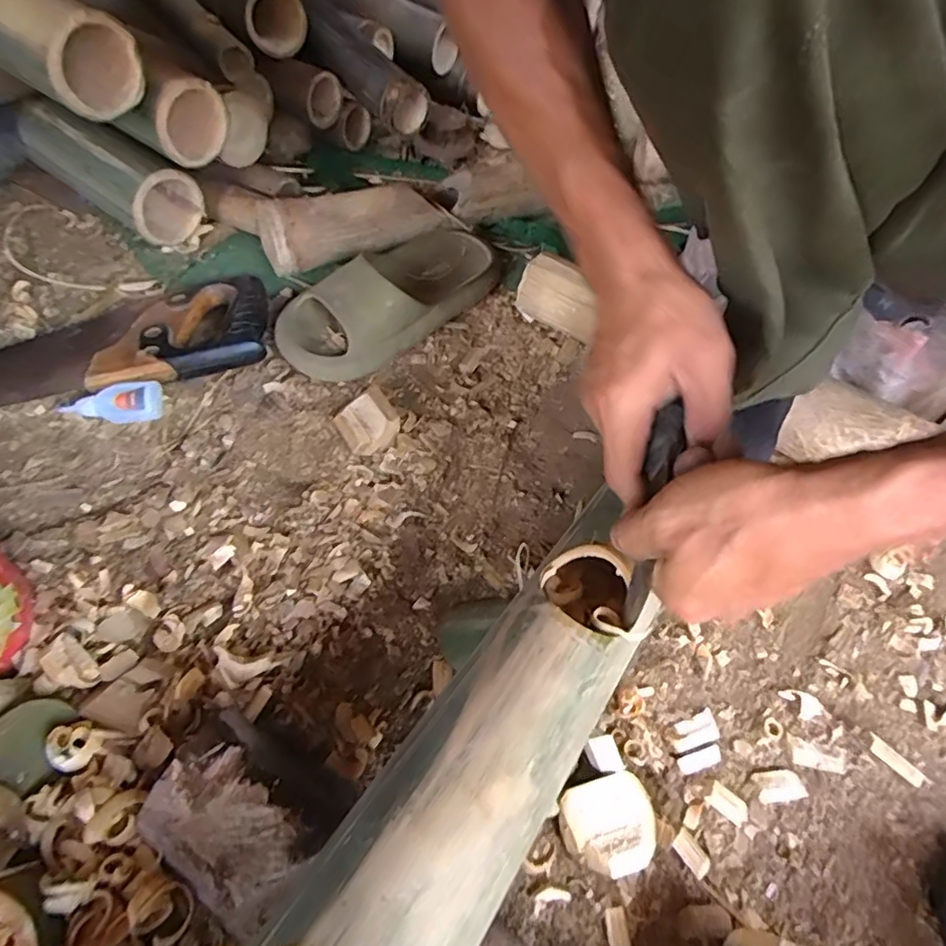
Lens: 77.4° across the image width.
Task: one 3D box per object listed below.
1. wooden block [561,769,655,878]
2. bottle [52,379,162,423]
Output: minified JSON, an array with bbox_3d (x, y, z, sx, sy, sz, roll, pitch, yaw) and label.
[{"bbox_3d":[0.080,0.200,0.337,0.048,0.014,0.047,-15,56,-15],"label":"wooden block"},{"bbox_3d":[-0.300,-0.056,0.488,0.078,0.021,0.030,-11,55,-12],"label":"bottle"}]

